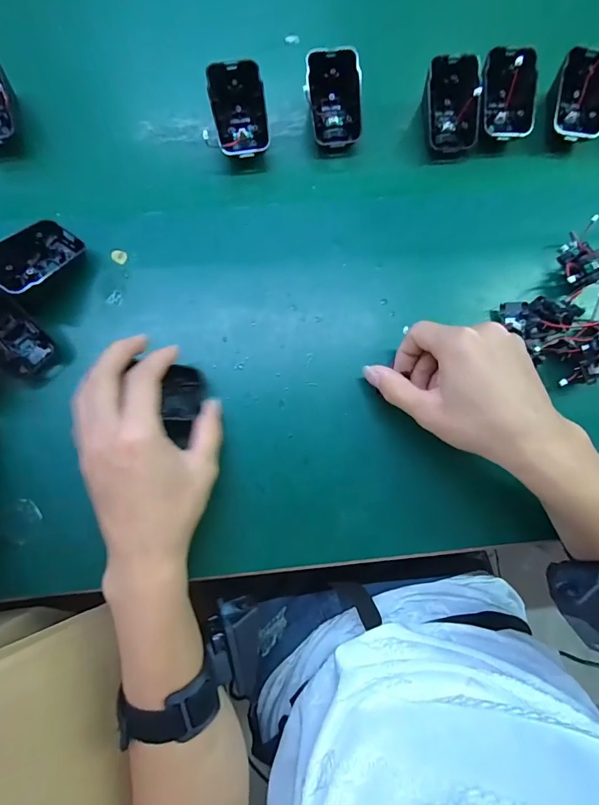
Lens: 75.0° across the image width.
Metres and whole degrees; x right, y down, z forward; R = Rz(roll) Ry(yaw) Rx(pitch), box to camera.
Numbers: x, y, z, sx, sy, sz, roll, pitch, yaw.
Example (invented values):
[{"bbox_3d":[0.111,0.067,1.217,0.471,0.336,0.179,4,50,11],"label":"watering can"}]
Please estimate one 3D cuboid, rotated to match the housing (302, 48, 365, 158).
[{"bbox_3d":[0.031,-0.259,0.337,0.045,0.017,0.075,-6,114,7],"label":"housing"}]

